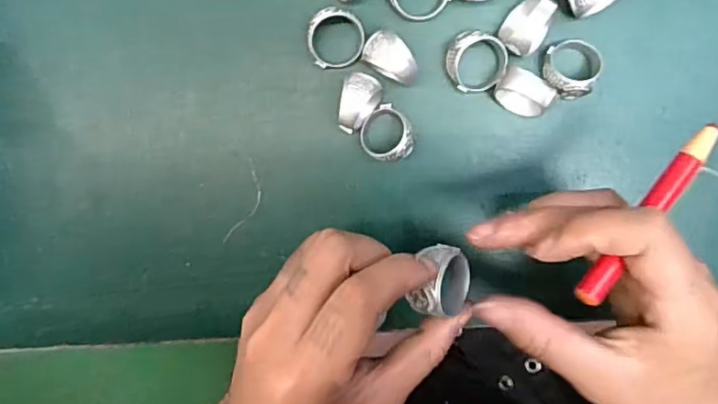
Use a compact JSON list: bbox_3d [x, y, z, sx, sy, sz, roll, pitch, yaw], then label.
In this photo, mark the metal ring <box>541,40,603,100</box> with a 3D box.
[{"bbox_3d":[0.095,-0.060,0.264,0.027,0.016,0.026,0,99,3],"label":"metal ring"}]

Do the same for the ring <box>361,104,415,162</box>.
[{"bbox_3d":[0.013,-0.030,0.271,0.023,0.017,0.027,-41,95,8],"label":"ring"}]

